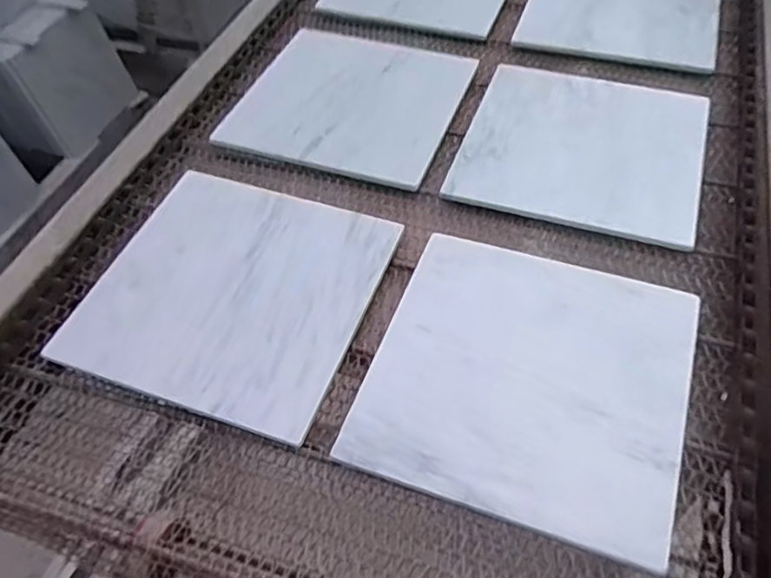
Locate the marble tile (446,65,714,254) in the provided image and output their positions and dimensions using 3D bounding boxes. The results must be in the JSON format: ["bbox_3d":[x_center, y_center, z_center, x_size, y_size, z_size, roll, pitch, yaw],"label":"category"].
[{"bbox_3d":[0.257,-0.190,0.858,0.294,0.016,0.287,15,55,13],"label":"marble tile"}]

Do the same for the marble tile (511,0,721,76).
[{"bbox_3d":[0.388,-0.465,1.078,0.296,0.010,0.302,15,55,13],"label":"marble tile"}]

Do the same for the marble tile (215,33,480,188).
[{"bbox_3d":[-0.049,-0.271,0.932,0.294,0.012,0.289,15,55,13],"label":"marble tile"}]

